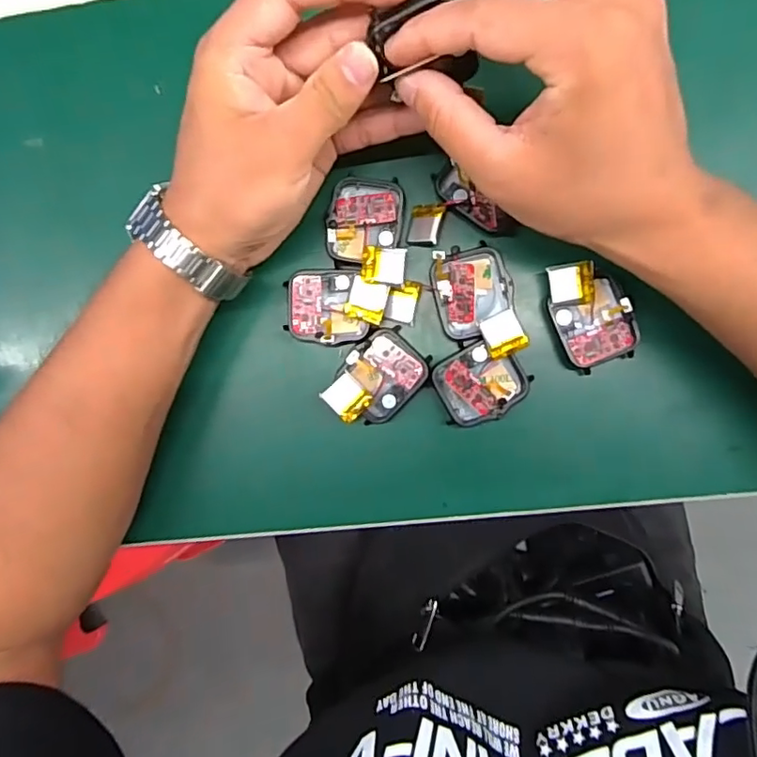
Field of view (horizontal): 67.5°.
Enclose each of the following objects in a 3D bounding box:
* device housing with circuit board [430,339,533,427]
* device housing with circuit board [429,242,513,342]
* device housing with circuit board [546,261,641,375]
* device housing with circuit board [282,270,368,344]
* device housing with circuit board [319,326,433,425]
[{"bbox_3d":[0.053,0.001,0.294,0.045,0.019,0.038,-20,91,6],"label":"device housing with circuit board"},{"bbox_3d":[0.048,-0.044,0.286,0.038,0.018,0.044,-12,92,6],"label":"device housing with circuit board"},{"bbox_3d":[0.106,-0.033,0.286,0.037,0.019,0.053,-24,91,6],"label":"device housing with circuit board"},{"bbox_3d":[-0.027,-0.037,0.295,0.041,0.010,0.038,-1,93,5],"label":"device housing with circuit board"},{"bbox_3d":[0.000,0.001,0.295,0.038,0.020,0.050,43,96,1],"label":"device housing with circuit board"}]

